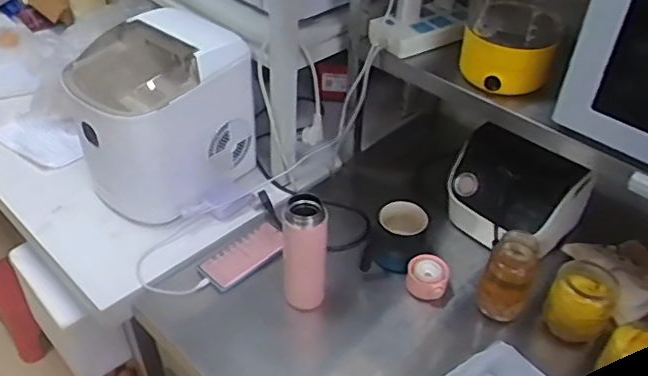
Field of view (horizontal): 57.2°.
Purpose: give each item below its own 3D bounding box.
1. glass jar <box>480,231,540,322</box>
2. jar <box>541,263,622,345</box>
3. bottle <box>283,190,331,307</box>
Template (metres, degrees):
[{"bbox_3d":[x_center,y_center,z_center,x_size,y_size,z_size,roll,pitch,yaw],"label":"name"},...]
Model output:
[{"bbox_3d":[0.279,0.129,0.890,0.066,0.130,0.072,1,40,-1],"label":"glass jar"},{"bbox_3d":[0.383,0.165,0.879,0.086,0.094,0.085,1,40,-1],"label":"jar"},{"bbox_3d":[-0.028,0.101,0.897,0.065,0.190,0.059,-5,41,-9],"label":"bottle"}]

